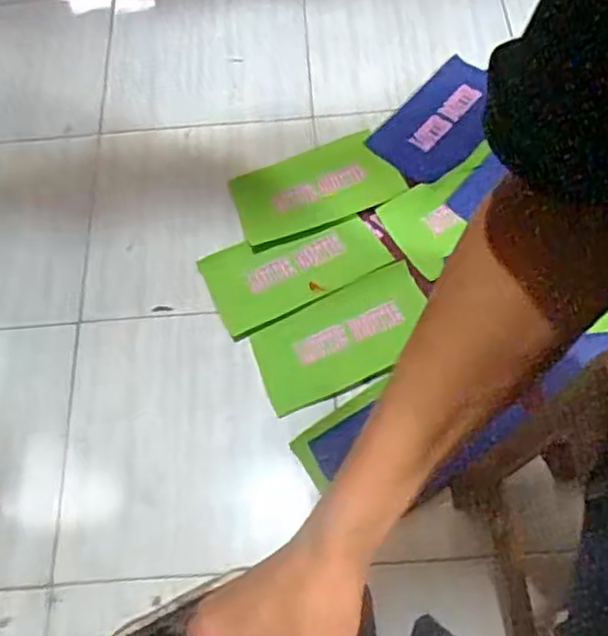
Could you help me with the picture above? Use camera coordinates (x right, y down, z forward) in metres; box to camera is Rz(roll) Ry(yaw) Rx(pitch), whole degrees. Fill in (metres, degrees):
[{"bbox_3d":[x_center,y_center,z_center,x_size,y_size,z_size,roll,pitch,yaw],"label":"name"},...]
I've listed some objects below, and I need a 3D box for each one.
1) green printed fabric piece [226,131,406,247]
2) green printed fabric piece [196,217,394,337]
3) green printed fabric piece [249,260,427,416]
[{"bbox_3d":[0.017,-0.234,1.252,0.287,0.011,0.161,-19,64,-11],"label":"green printed fabric piece"},{"bbox_3d":[-0.018,-0.089,1.169,0.284,0.010,0.151,-25,66,-13],"label":"green printed fabric piece"},{"bbox_3d":[0.065,0.027,1.108,0.290,0.025,0.156,-27,65,-10],"label":"green printed fabric piece"}]

